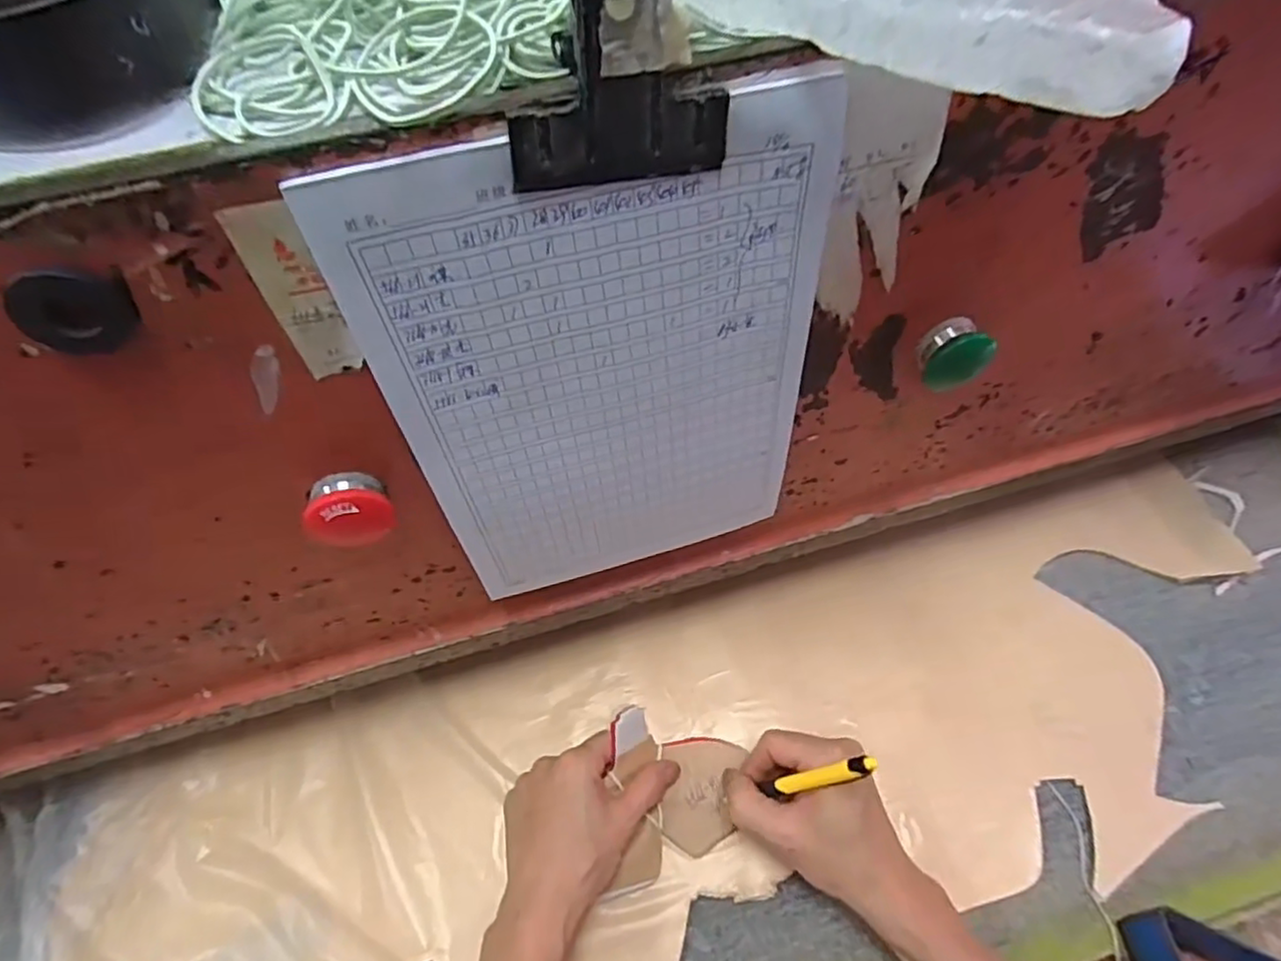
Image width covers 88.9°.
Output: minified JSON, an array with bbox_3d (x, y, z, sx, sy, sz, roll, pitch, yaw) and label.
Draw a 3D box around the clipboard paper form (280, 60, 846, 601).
[{"bbox_3d":[-0.009,-0.034,0.312,0.187,0.256,0.006,-16,51,-7],"label":"clipboard paper form"}]

